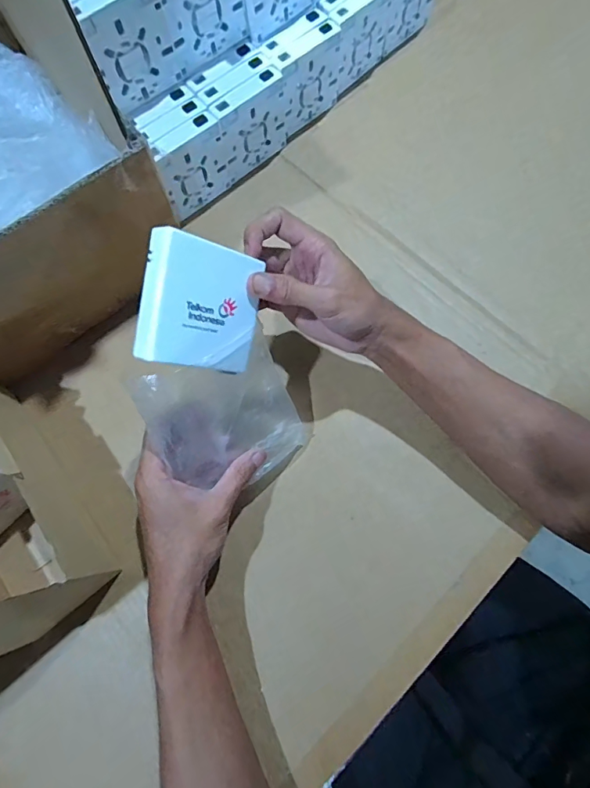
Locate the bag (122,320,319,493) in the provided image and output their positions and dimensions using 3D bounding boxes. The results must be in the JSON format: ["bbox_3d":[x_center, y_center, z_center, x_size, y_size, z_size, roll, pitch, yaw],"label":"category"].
[{"bbox_3d":[-0.053,0.013,0.360,0.120,0.138,0.030,-41,34,-23],"label":"bag"}]

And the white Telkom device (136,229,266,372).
[{"bbox_3d":[-0.064,-0.062,0.313,0.017,0.085,0.085,17,98,45],"label":"white Telkom device"}]

